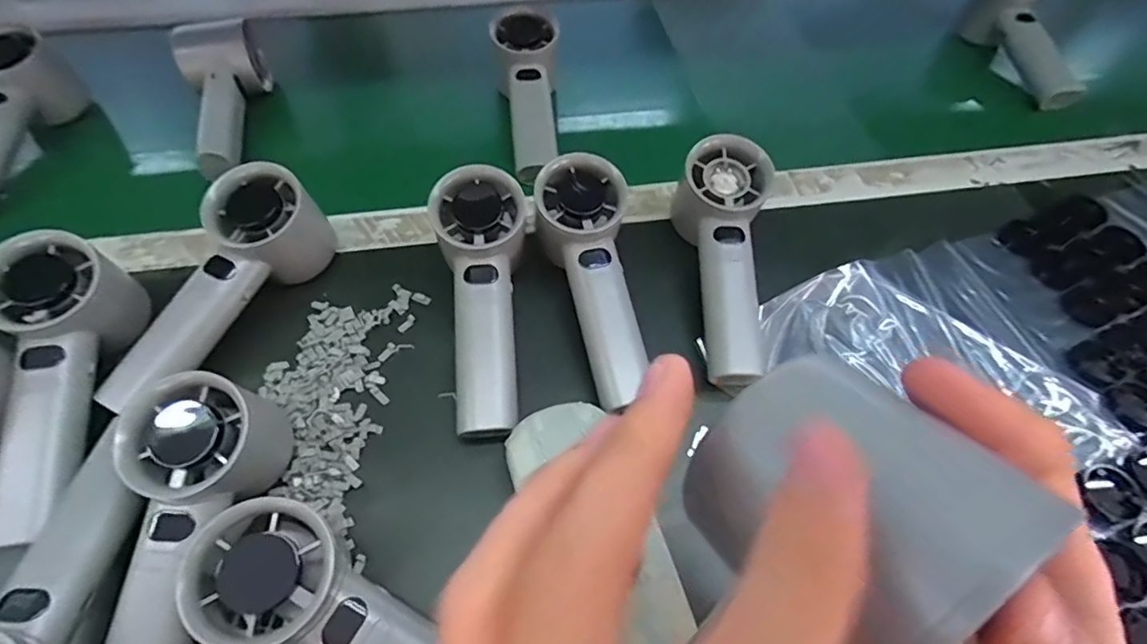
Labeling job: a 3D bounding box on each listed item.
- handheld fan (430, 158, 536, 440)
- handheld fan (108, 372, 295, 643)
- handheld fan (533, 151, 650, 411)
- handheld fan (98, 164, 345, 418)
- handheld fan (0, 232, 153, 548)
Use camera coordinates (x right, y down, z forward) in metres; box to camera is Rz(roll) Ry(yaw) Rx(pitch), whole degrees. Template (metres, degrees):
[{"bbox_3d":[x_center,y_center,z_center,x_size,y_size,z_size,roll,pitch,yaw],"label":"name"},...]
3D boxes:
[{"bbox_3d":[-0.054,-0.012,0.336,0.058,0.053,0.160,-3,75,-4],"label":"handheld fan"},{"bbox_3d":[-0.179,0.107,0.254,0.053,0.060,0.158,2,67,-1],"label":"handheld fan"},{"bbox_3d":[0.011,-0.025,0.344,0.060,0.046,0.155,-11,79,-9],"label":"handheld fan"},{"bbox_3d":[-0.207,-0.023,0.320,0.041,0.067,0.152,25,58,15],"label":"handheld fan"},{"bbox_3d":[-0.274,0.034,0.293,0.052,0.060,0.155,-6,73,-6],"label":"handheld fan"}]

